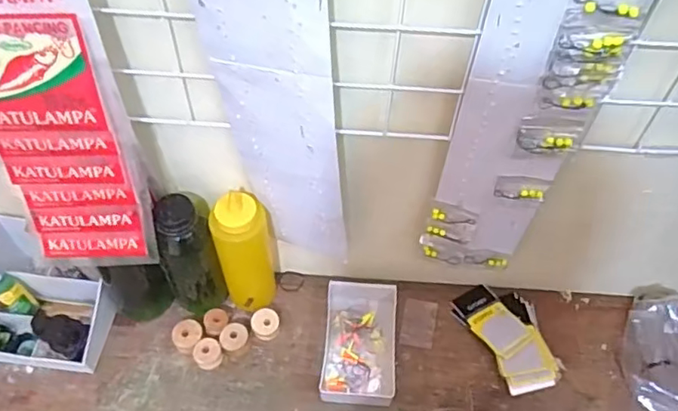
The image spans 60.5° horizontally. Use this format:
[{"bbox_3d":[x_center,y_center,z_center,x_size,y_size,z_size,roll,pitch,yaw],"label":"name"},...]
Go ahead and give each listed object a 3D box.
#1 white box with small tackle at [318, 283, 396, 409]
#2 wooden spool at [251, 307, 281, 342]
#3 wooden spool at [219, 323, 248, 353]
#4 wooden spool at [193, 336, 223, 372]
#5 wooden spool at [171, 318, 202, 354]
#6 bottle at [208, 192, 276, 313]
[{"bbox_3d":[0.025,0.159,0.689,0.083,0.033,0.143,5,55,2],"label":"white box with small tackle"},{"bbox_3d":[-0.089,0.143,0.706,0.033,0.022,0.035,1,55,-1],"label":"wooden spool"},{"bbox_3d":[-0.126,0.158,0.694,0.034,0.021,0.029,-28,60,-19],"label":"wooden spool"},{"bbox_3d":[-0.153,0.174,0.681,0.031,0.021,0.035,-39,64,-24],"label":"wooden spool"},{"bbox_3d":[-0.179,0.156,0.692,0.033,0.024,0.038,-27,60,-18],"label":"wooden spool"},{"bbox_3d":[-0.105,0.058,0.659,0.058,0.197,0.048,-9,56,-8],"label":"bottle"}]

